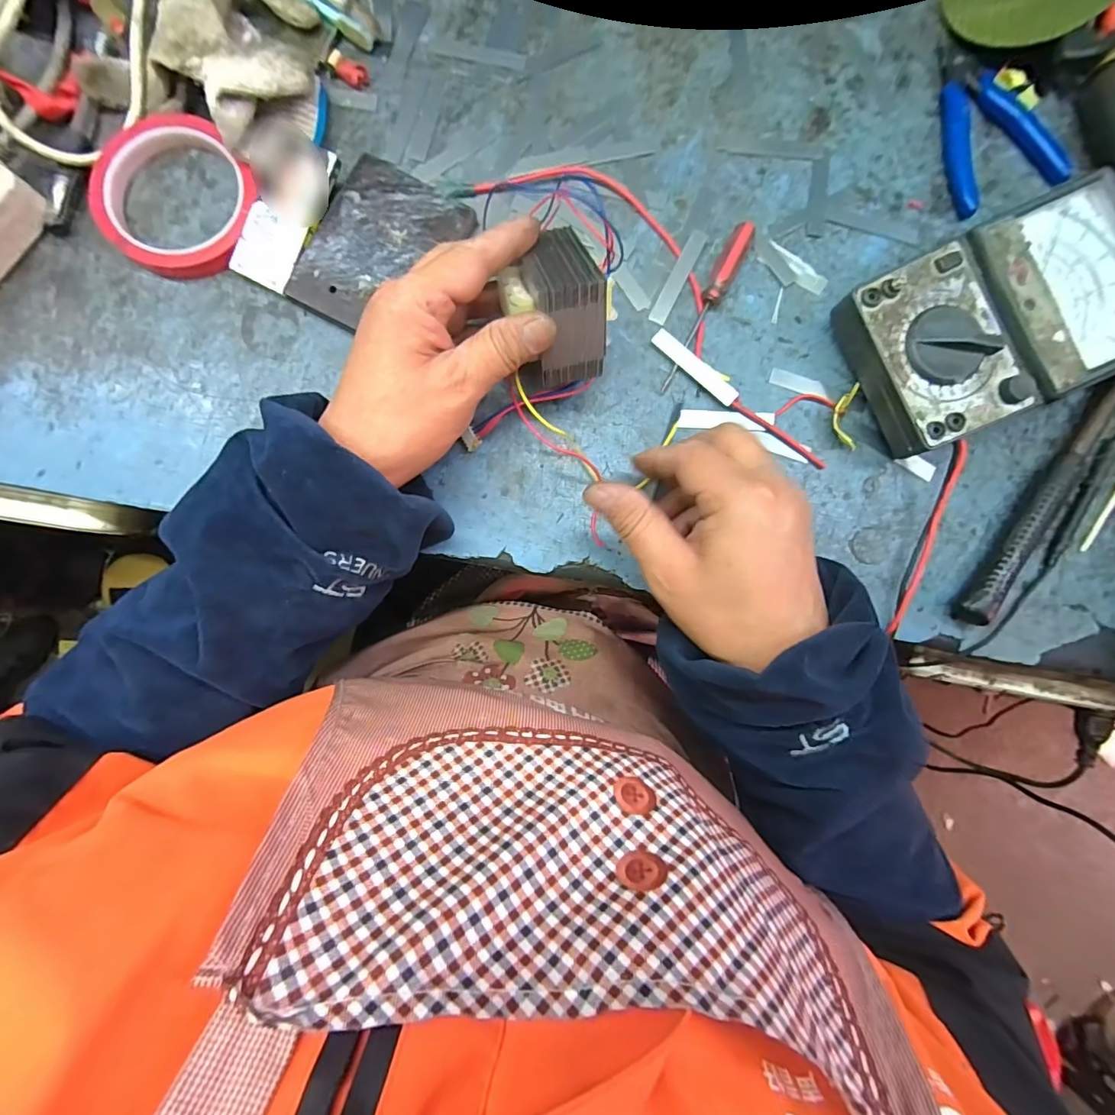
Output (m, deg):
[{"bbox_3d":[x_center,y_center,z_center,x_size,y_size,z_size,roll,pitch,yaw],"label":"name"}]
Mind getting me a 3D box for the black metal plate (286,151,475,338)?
[{"bbox_3d":[-0.110,-0.192,0.318,0.080,0.004,0.104,26,87,-3],"label":"black metal plate"}]

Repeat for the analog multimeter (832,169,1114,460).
[{"bbox_3d":[0.274,-0.145,0.317,0.171,0.050,0.111,-27,89,-3],"label":"analog multimeter"}]

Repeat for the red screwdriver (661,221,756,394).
[{"bbox_3d":[0.097,-0.163,0.328,0.014,0.014,0.117,27,87,-1],"label":"red screwdriver"}]

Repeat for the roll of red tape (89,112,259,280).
[{"bbox_3d":[-0.236,-0.230,0.316,0.094,0.017,0.102,0,87,-2],"label":"roll of red tape"}]

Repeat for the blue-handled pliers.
[{"bbox_3d":[0.304,-0.295,0.347,0.077,0.009,0.119,-5,88,-3],"label":"blue-handled pliers"}]

